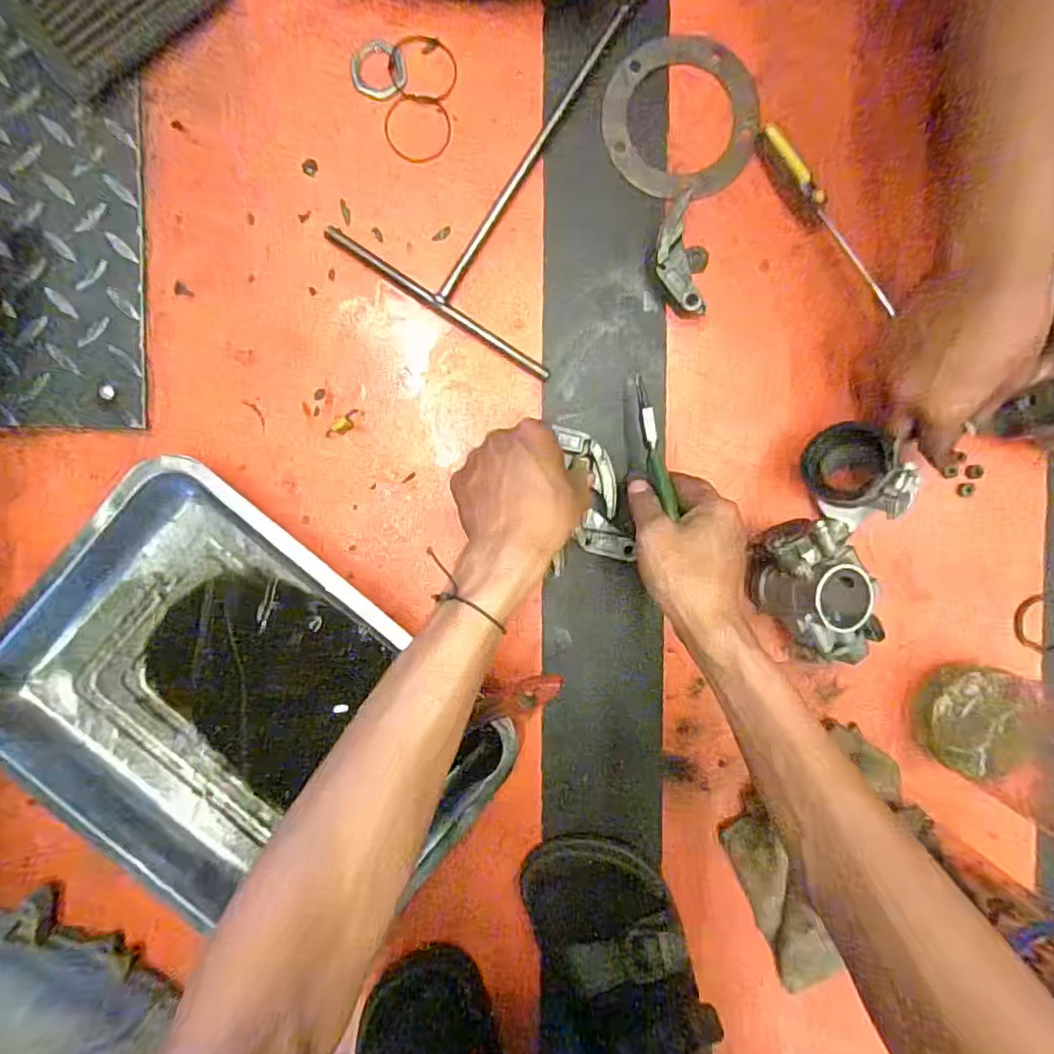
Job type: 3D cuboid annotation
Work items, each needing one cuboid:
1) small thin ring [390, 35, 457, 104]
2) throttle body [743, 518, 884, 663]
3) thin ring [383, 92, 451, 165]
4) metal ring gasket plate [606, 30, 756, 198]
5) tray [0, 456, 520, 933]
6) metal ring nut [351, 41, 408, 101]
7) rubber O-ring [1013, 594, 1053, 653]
[{"bbox_3d":[-0.079,-0.351,0.434,0.050,0.004,0.049,0,92,-1],"label":"small thin ring"},{"bbox_3d":[0.208,0.043,0.416,0.078,0.075,0.103,-13,92,-1],"label":"throttle body"},{"bbox_3d":[-0.084,-0.307,0.437,0.051,0.004,0.049,0,92,-1],"label":"thin ring"},{"bbox_3d":[0.119,-0.315,0.437,0.119,0.004,0.122,0,92,-1],"label":"metal ring gasket plate"},{"bbox_3d":[-0.219,0.141,0.426,0.331,0.042,0.261,43,90,-2],"label":"tray"},{"bbox_3d":[-0.112,-0.346,0.431,0.042,0.004,0.040,0,92,-1],"label":"metal ring nut"},{"bbox_3d":[0.411,0.077,0.452,0.048,0.005,0.045,0,92,-1],"label":"rubber O-ring"}]

